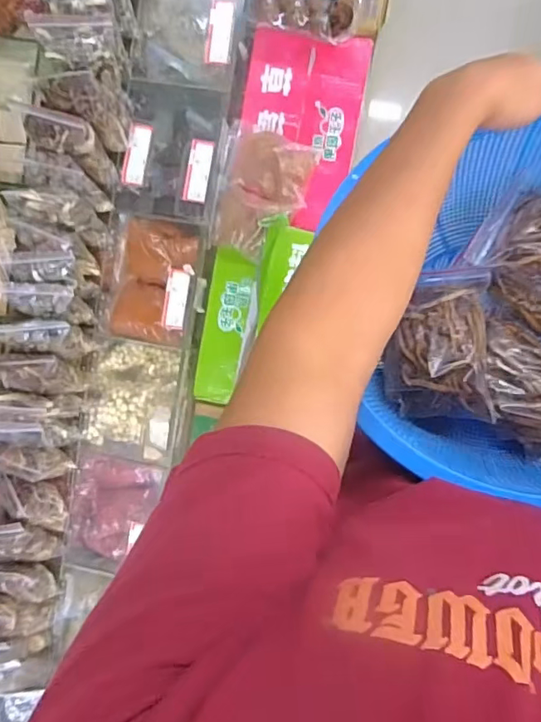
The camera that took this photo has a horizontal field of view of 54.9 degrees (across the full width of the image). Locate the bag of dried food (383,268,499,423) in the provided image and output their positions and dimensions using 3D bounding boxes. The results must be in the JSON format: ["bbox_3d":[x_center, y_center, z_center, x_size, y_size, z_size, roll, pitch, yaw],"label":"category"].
[{"bbox_3d":[0.151,-0.026,0.494,0.105,0.043,0.165,3,63,9],"label":"bag of dried food"}]

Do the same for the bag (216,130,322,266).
[{"bbox_3d":[-0.012,-0.269,0.850,0.129,0.029,0.193,17,97,5],"label":"bag"}]

